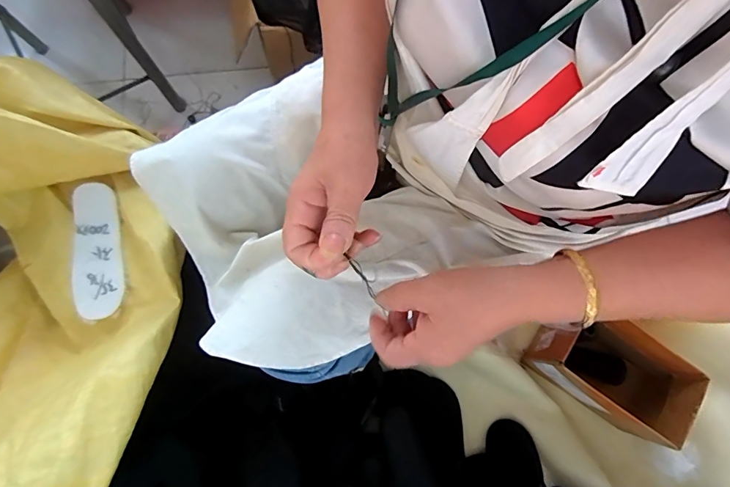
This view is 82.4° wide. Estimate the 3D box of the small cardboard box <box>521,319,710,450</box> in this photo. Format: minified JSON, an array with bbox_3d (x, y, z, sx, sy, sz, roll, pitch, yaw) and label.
[{"bbox_3d":[0.451,0.235,0.768,0.233,0.131,0.148,32,79,6],"label":"small cardboard box"}]

